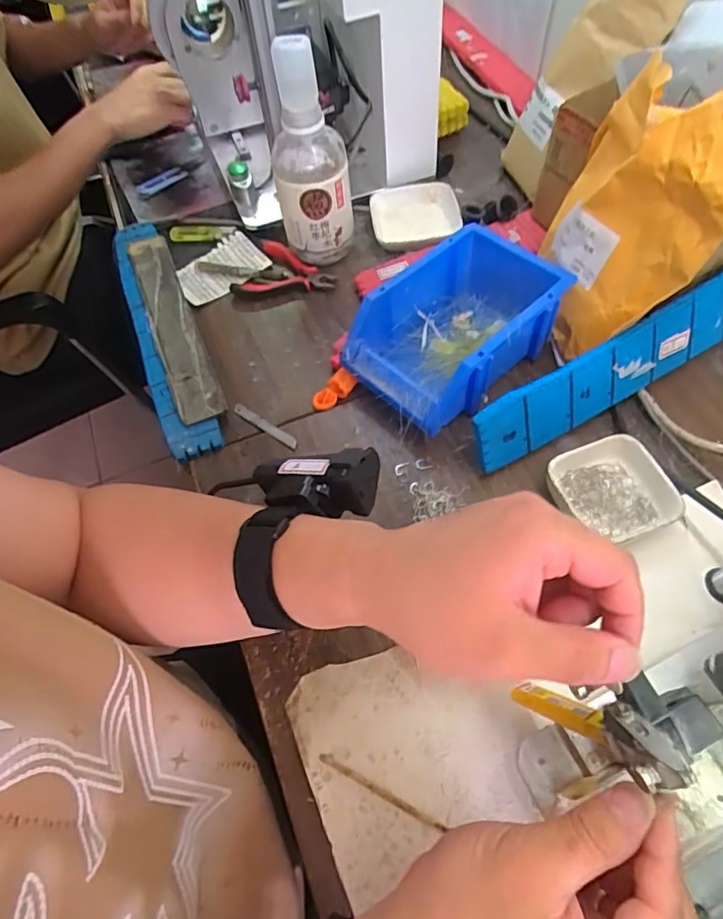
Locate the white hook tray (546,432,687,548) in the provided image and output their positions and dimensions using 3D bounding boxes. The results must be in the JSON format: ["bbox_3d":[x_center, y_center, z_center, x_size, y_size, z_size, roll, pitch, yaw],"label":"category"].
[{"bbox_3d":[0.198,0.026,0.435,0.084,0.032,0.079,-18,59,-8],"label":"white hook tray"}]

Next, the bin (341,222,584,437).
[{"bbox_3d":[0.085,-0.119,0.501,0.189,0.080,0.125,-39,64,-19],"label":"bin"}]

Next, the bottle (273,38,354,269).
[{"bbox_3d":[-0.054,-0.315,0.568,0.077,0.210,0.090,-5,58,0],"label":"bottle"}]

